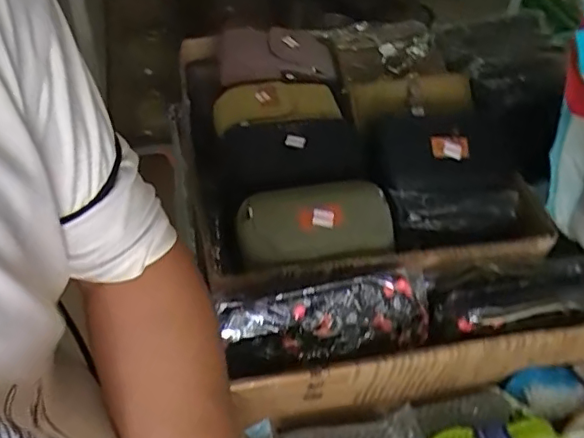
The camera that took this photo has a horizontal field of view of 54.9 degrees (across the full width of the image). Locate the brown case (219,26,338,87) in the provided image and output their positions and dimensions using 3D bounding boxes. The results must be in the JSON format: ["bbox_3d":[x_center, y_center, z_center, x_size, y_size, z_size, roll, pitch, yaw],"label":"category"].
[{"bbox_3d":[-0.020,-0.250,0.844,0.172,0.033,0.105,-6,48,-10],"label":"brown case"}]

